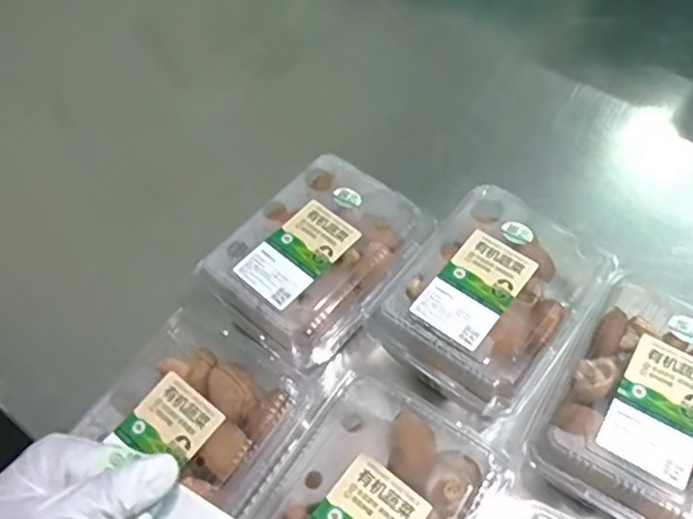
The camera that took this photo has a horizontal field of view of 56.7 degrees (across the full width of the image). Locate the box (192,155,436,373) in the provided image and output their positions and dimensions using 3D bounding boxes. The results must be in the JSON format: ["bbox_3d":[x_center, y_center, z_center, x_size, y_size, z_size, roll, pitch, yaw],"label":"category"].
[{"bbox_3d":[-0.021,0.004,0.525,0.162,0.069,0.125,-41,63,-20],"label":"box"}]

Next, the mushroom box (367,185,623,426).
[{"bbox_3d":[0.114,0.038,0.499,0.126,0.078,0.169,35,66,24],"label":"mushroom box"}]

